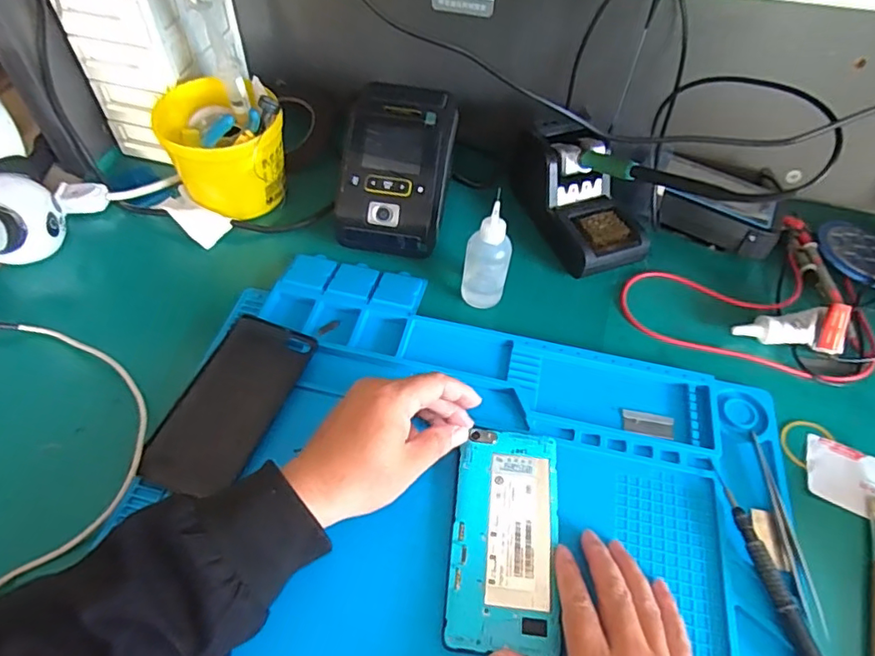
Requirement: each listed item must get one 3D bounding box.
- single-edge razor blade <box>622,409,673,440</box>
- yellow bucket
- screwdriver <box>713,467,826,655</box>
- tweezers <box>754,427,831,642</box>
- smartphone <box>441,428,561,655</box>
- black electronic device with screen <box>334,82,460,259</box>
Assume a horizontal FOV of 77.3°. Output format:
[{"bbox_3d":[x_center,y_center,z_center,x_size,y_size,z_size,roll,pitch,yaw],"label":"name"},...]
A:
[{"bbox_3d":[0.164,0.075,0.424,0.039,0.004,0.020,12,61,4],"label":"single-edge razor blade"},{"bbox_3d":[-0.198,-0.167,0.517,0.102,0.108,0.118,-22,58,-17],"label":"yellow bucket"},{"bbox_3d":[0.213,0.158,0.353,0.014,0.015,0.130,-7,55,-8],"label":"screwdriver"},{"bbox_3d":[0.237,0.136,0.377,0.009,0.009,0.133,3,54,0],"label":"tweezers"},{"bbox_3d":[0.045,0.135,0.360,0.068,0.005,0.139,8,55,3],"label":"smartphone"},{"bbox_3d":[-0.034,-0.143,0.509,0.090,0.099,0.139,10,54,5],"label":"black electronic device with screen"}]

